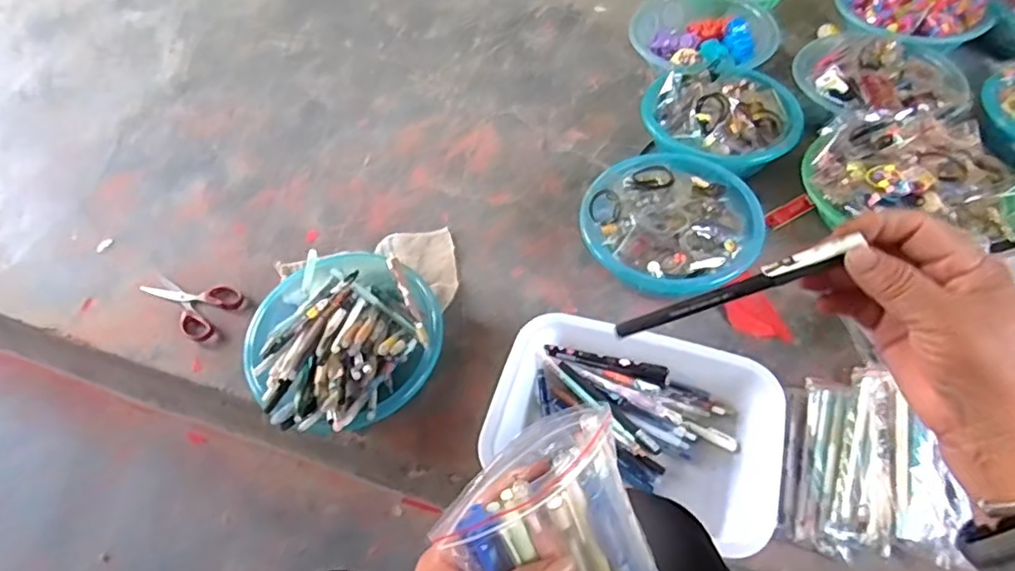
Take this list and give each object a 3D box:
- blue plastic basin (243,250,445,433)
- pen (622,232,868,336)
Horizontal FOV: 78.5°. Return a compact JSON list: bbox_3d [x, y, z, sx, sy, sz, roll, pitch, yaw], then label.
[{"bbox_3d":[-0.200,0.054,0.733,0.222,0.109,0.257,-36,60,-21],"label":"blue plastic basin"},{"bbox_3d":[0.126,0.003,0.350,0.134,0.009,0.012,-24,50,22],"label":"pen"}]

